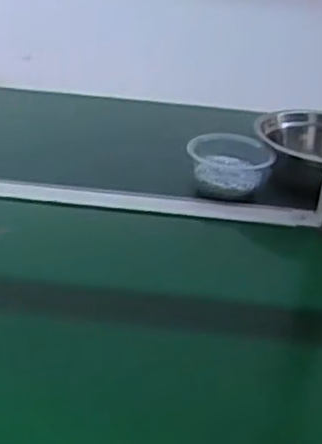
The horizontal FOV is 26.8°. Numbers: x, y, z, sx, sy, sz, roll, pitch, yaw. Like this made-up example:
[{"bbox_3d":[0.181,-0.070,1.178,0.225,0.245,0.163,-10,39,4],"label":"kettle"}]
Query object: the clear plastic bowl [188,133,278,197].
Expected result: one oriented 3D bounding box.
[{"bbox_3d":[0.093,-0.079,0.903,0.112,0.062,0.097,6,28,1],"label":"clear plastic bowl"}]

